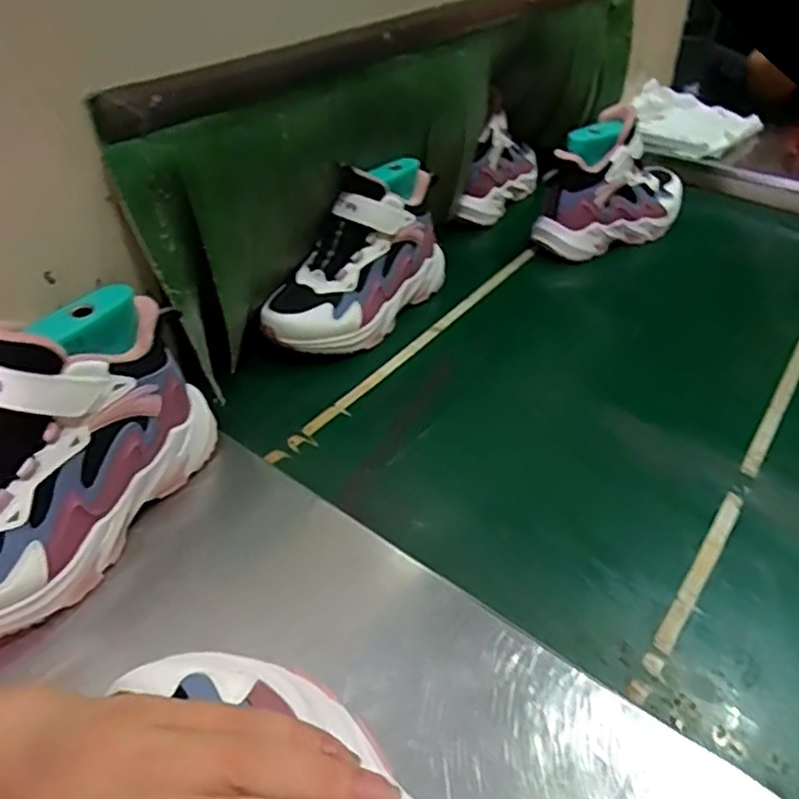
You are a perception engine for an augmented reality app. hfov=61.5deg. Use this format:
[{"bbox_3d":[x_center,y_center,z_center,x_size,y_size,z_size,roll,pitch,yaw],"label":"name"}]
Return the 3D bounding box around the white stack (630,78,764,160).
[{"bbox_3d":[0.438,-0.422,1.010,0.177,0.053,0.182,24,43,28],"label":"white stack"}]

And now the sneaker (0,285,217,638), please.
[{"bbox_3d":[-0.218,0.031,0.414,0.086,0.136,0.228,13,39,16],"label":"sneaker"}]

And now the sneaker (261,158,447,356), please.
[{"bbox_3d":[-0.043,-0.142,0.655,0.085,0.137,0.213,20,42,24],"label":"sneaker"}]

